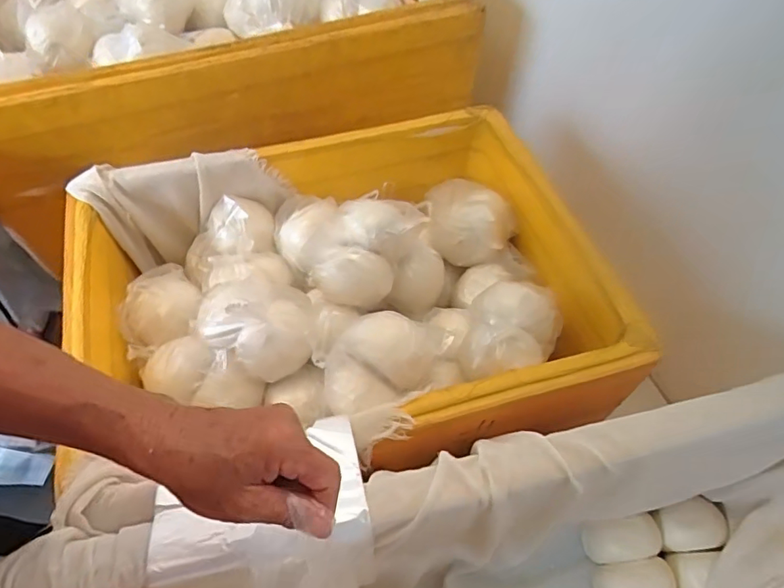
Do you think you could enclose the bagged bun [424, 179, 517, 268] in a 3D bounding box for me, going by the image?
[{"bbox_3d":[0.103,-0.102,0.703,0.131,0.054,0.115,14,56,7],"label":"bagged bun"}]

